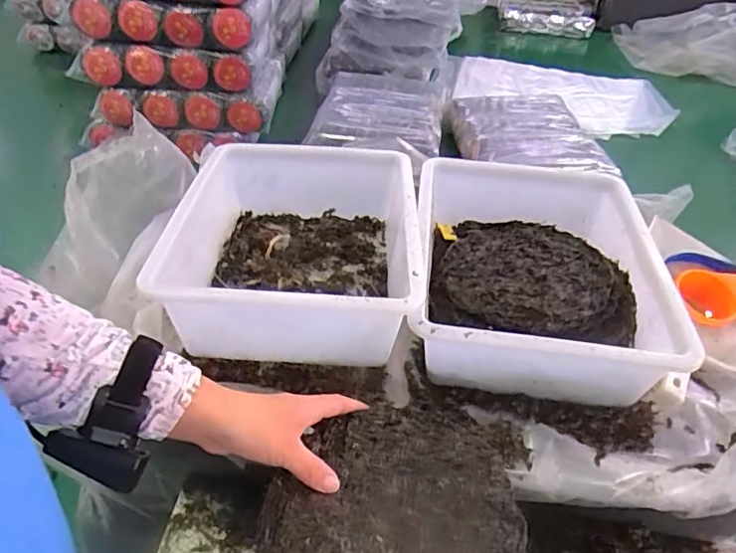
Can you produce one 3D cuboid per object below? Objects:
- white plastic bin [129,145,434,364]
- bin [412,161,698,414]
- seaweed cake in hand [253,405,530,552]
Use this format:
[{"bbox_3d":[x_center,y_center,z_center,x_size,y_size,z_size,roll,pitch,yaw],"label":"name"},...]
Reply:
[{"bbox_3d":[-0.090,-0.048,0.704,0.284,0.137,0.362,2,42,-1],"label":"white plastic bin"},{"bbox_3d":[0.203,-0.013,0.682,0.270,0.100,0.360,8,42,5],"label":"bin"},{"bbox_3d":[0.017,0.200,0.431,0.198,0.019,0.208,-1,42,-5],"label":"seaweed cake in hand"}]

